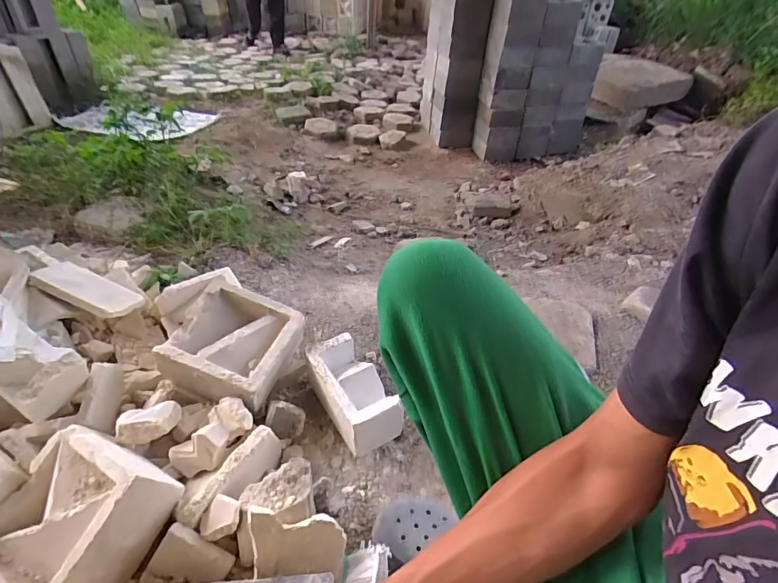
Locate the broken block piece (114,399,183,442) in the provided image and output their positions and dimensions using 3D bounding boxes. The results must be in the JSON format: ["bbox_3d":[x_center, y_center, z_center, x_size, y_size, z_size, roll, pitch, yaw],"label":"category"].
[{"bbox_3d":[-0.395,0.217,0.722,0.092,0.049,0.061,-13,41,-19],"label":"broken block piece"}]

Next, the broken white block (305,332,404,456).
[{"bbox_3d":[-0.071,0.191,0.826,0.100,0.102,0.201,-21,44,-26],"label":"broken white block"}]

